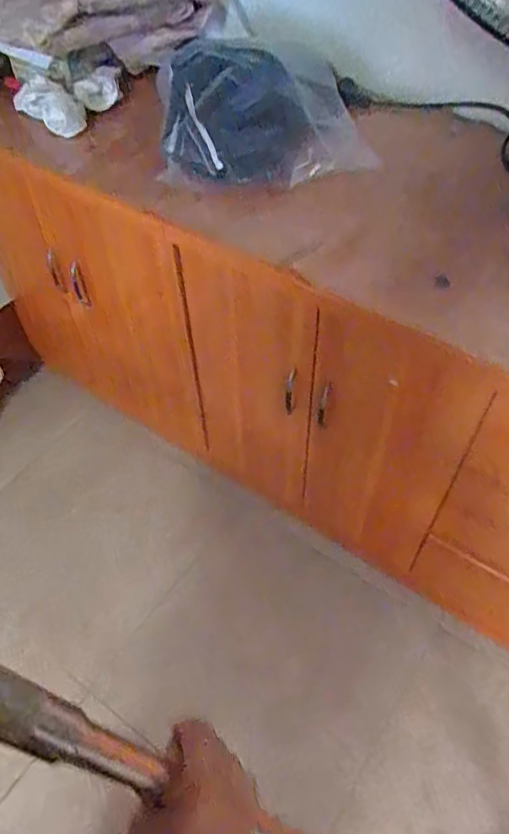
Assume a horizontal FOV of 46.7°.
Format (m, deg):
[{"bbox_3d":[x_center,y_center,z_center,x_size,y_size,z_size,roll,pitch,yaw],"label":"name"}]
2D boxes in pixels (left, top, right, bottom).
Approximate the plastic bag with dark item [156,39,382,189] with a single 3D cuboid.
[{"bbox_3d":[0.006,-0.468,0.901,0.298,0.111,0.295,-6,53,-3],"label":"plastic bag with dark item"}]

